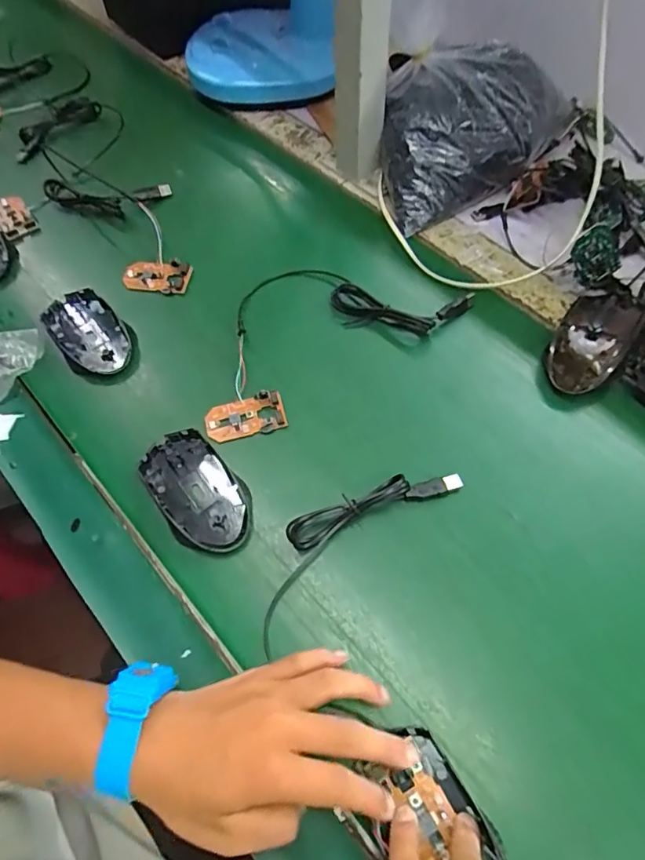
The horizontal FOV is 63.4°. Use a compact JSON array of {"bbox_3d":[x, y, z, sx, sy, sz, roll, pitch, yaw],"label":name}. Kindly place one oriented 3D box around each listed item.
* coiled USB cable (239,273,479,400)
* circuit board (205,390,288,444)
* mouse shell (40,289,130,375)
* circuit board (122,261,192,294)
[{"bbox_3d":[0.014,-0.125,0.504,0.234,0.020,0.126,-19,62,-7],"label":"coiled USB cable"},{"bbox_3d":[-0.068,-0.011,0.456,0.068,0.011,0.034,-12,62,-4],"label":"circuit board"},{"bbox_3d":[-0.230,-0.098,0.512,0.060,0.017,0.109,-36,66,-15],"label":"mouse shell"},{"bbox_3d":[-0.172,-0.159,0.542,0.069,0.011,0.035,3,62,4],"label":"circuit board"}]

